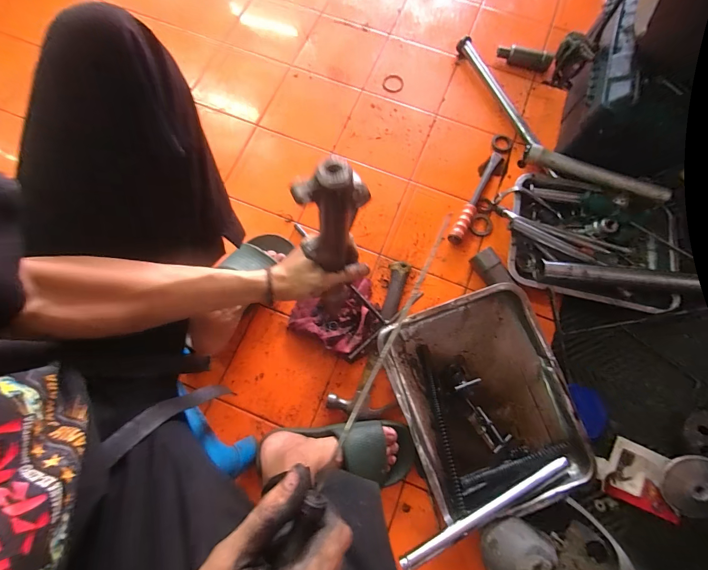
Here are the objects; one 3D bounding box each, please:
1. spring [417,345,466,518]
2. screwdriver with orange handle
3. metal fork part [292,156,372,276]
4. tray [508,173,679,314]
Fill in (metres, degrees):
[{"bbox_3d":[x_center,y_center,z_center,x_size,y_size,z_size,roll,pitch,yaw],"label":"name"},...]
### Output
[{"bbox_3d":[0.164,0.265,0.599,0.019,0.014,0.297,-11,75,-3],"label":"spring"},{"bbox_3d":[0.282,-0.208,0.719,0.029,0.031,0.261,29,77,7],"label":"screwdriver with orange handle"},{"bbox_3d":[-0.022,-0.064,0.342,0.064,0.161,0.037,7,62,2],"label":"metal fork part"},{"bbox_3d":[0.503,-0.096,0.676,0.369,0.070,0.266,13,75,3],"label":"tray"}]

